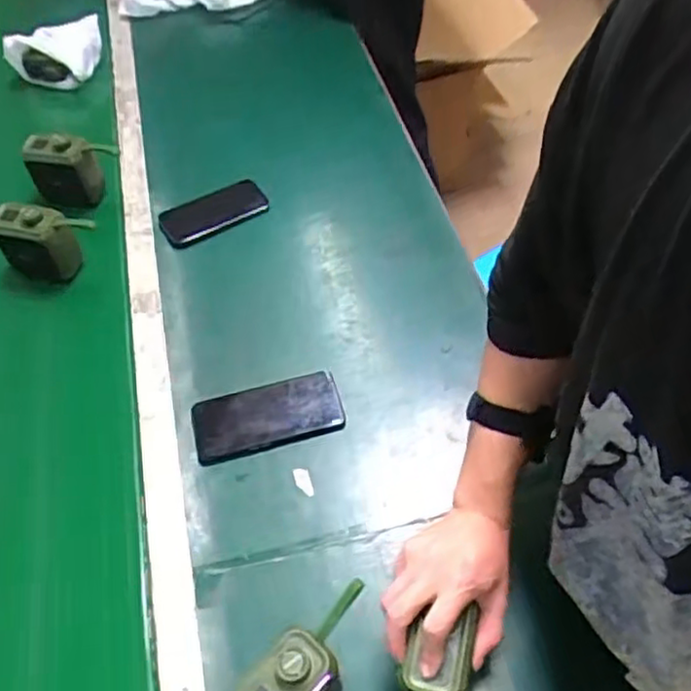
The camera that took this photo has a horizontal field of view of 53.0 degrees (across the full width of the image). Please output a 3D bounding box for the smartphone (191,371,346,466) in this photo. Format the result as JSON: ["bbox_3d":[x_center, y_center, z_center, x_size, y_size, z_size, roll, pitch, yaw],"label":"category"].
[{"bbox_3d":[-0.087,0.077,0.766,0.161,0.011,0.076,-14,53,-7],"label":"smartphone"}]

